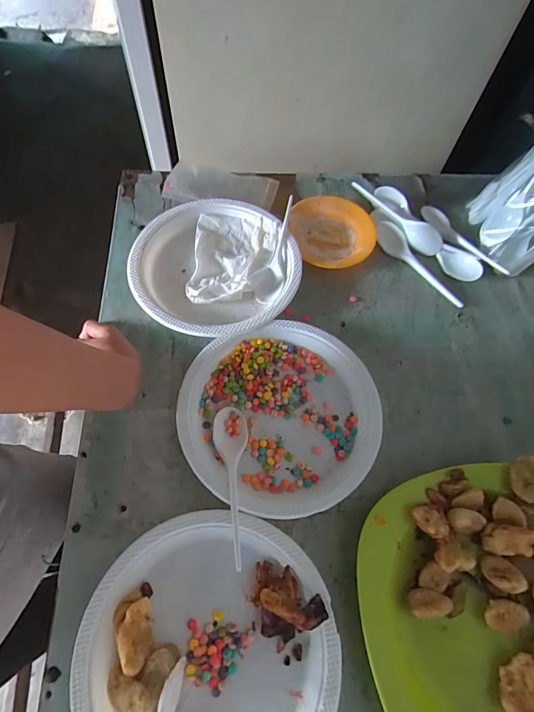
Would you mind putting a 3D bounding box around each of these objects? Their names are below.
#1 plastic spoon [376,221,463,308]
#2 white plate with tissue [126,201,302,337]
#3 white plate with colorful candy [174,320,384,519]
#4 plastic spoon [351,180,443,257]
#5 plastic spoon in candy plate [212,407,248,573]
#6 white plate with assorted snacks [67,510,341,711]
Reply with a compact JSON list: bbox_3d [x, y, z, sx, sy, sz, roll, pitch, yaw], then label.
[{"bbox_3d":[0.204,-0.125,0.514,0.036,0.014,0.150,-38,71,-18],"label":"plastic spoon"},{"bbox_3d":[-0.063,-0.112,0.480,0.195,0.025,0.202,1,64,-2],"label":"white plate with tissue"},{"bbox_3d":[0.015,0.058,0.404,0.199,0.026,0.200,1,64,-2],"label":"white plate with colorful candy"},{"bbox_3d":[0.175,-0.192,0.538,0.151,0.027,0.026,39,69,15],"label":"plastic spoon"},{"bbox_3d":[-0.034,0.119,0.372,0.034,0.024,0.146,-3,64,-3],"label":"plastic spoon in candy plate"},{"bbox_3d":[-0.047,0.239,0.313,0.199,0.029,0.196,1,64,-2],"label":"white plate with assorted snacks"}]

